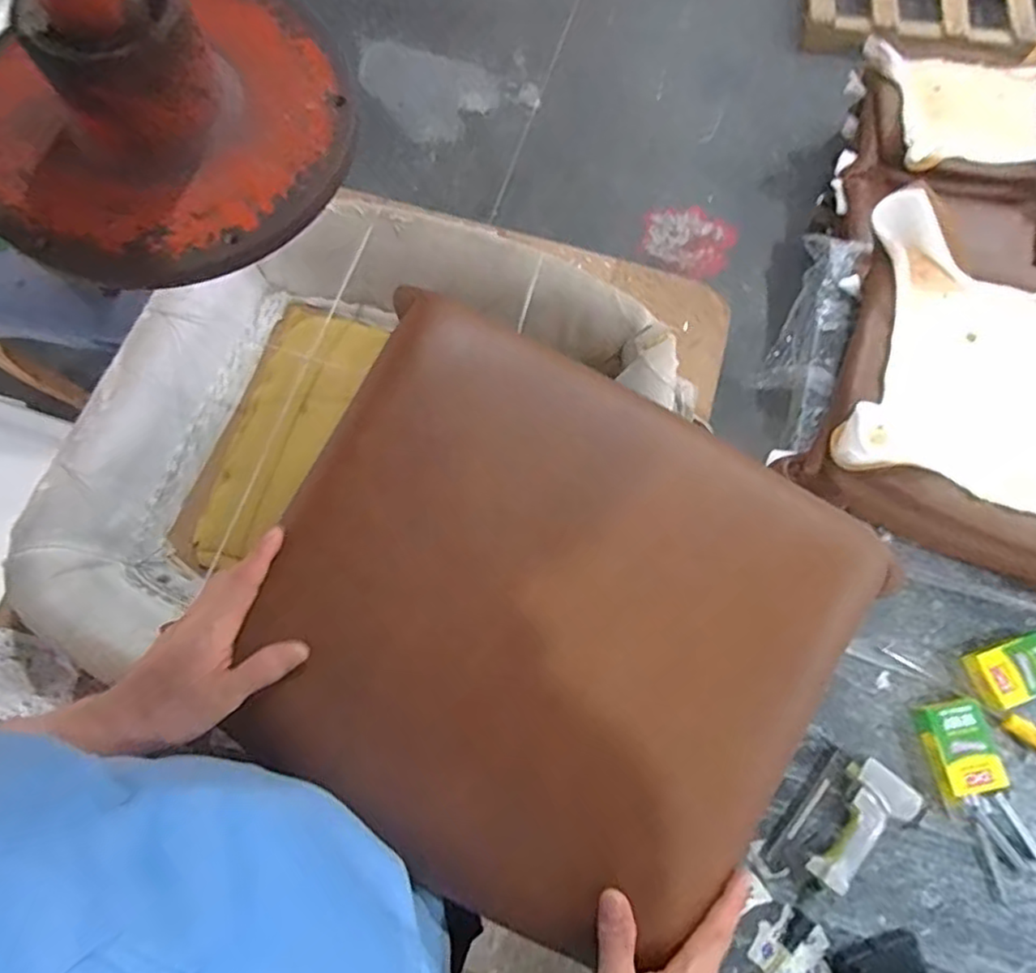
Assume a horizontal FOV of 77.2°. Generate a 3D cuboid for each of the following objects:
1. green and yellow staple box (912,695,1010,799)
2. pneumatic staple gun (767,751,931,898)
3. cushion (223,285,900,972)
[{"bbox_3d":[0.596,0.349,0.872,0.092,0.044,0.116,-14,73,-4],"label":"green and yellow staple box"},{"bbox_3d":[0.420,0.442,0.844,0.126,0.042,0.192,42,77,13],"label":"pneumatic staple gun"},{"bbox_3d":[0.020,0.097,0.515,0.439,0.050,0.405,31,75,10],"label":"cushion"}]

